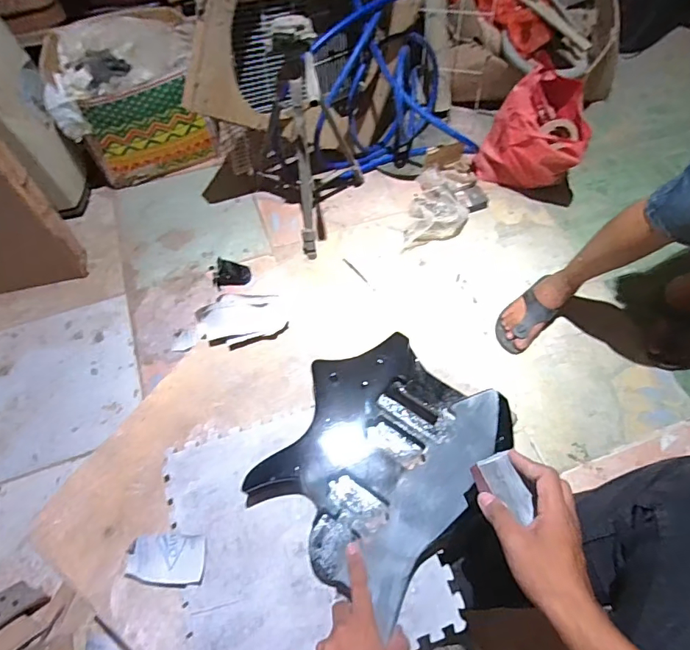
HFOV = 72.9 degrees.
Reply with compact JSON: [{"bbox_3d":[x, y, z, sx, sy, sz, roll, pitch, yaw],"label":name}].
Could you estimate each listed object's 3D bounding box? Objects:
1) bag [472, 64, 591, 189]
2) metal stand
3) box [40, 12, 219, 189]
[{"bbox_3d":[0.512,-0.505,1.304,0.239,0.288,0.203,6,61,4],"label":"bag"},{"bbox_3d":[-0.096,-0.441,1.134,0.283,0.520,0.285,-2,61,0],"label":"metal stand"},{"bbox_3d":[-0.597,-0.643,1.341,0.389,0.308,0.273,-21,63,-11],"label":"box"}]

